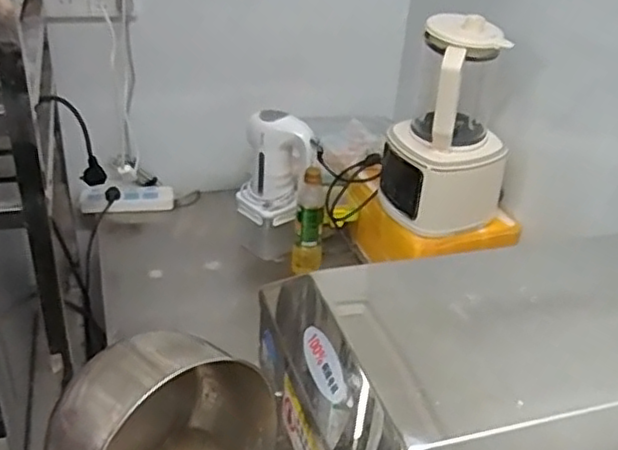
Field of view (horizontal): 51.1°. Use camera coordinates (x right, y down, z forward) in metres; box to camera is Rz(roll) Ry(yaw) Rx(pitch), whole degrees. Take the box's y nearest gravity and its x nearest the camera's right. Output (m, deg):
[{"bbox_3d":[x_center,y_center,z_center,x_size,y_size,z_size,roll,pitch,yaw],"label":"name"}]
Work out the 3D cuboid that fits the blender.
[{"bbox_3d":[0.253,-0.176,1.131,0.185,0.352,0.157,-13,34,-26],"label":"blender"}]

